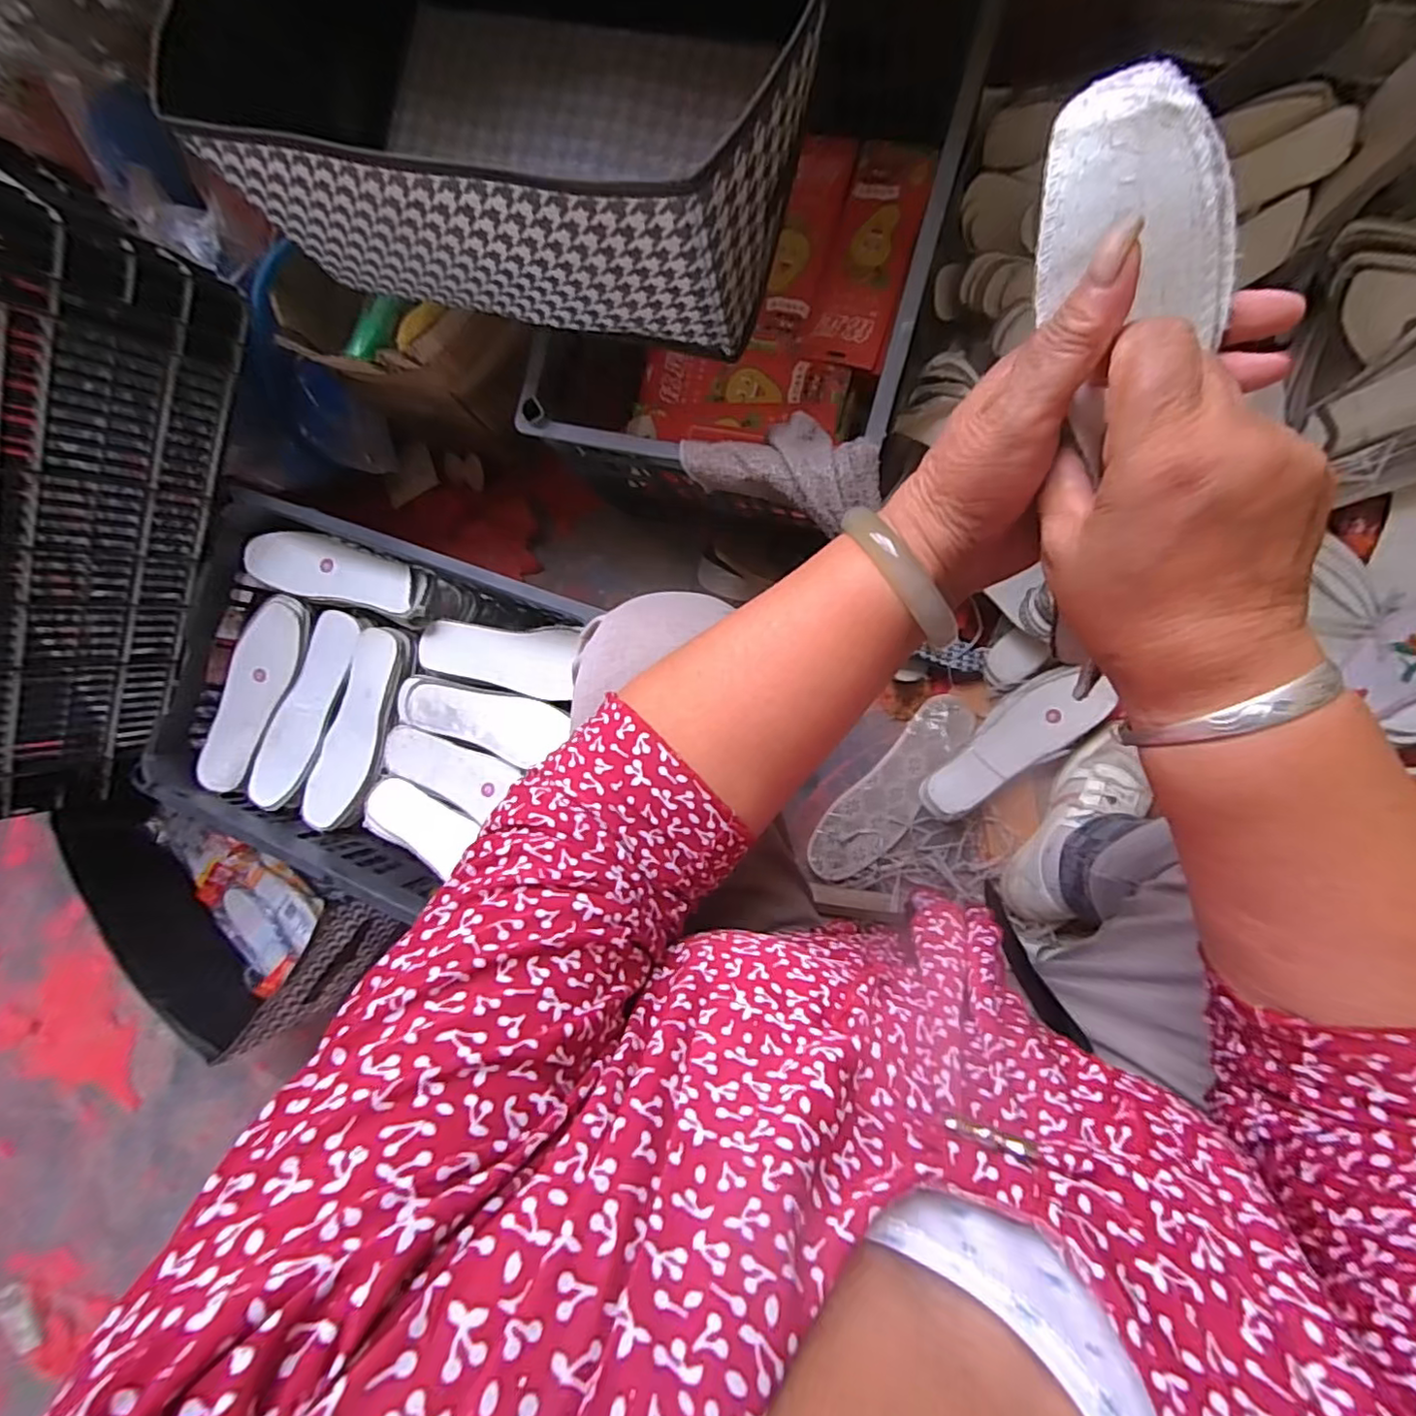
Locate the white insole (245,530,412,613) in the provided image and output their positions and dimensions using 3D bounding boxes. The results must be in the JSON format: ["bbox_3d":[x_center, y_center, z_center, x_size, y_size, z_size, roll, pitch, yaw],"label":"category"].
[{"bbox_3d":[-0.401,-0.146,0.666,0.215,0.034,0.068,14,93,9],"label":"white insole"}]

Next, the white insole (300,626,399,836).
[{"bbox_3d":[-0.389,0.023,0.684,0.064,0.013,0.222,25,95,9],"label":"white insole"}]

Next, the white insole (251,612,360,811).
[{"bbox_3d":[-0.449,0.002,0.696,0.062,0.013,0.229,27,95,8],"label":"white insole"}]

